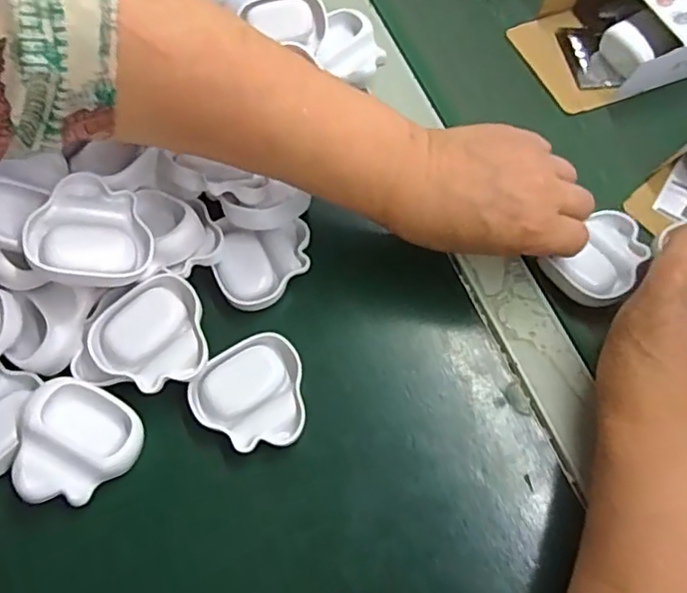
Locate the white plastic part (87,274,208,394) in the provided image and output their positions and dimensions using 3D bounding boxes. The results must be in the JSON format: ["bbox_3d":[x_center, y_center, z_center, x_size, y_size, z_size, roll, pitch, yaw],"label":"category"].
[{"bbox_3d":[-0.107,0.023,0.346,0.061,0.015,0.059,-25,69,-13],"label":"white plastic part"}]

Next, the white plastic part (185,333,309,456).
[{"bbox_3d":[-0.052,0.056,0.348,0.061,0.011,0.061,-16,67,-10],"label":"white plastic part"}]

